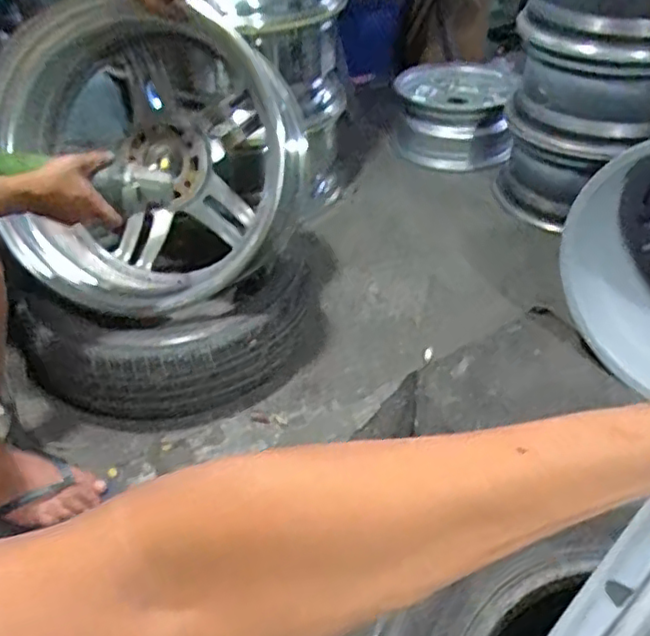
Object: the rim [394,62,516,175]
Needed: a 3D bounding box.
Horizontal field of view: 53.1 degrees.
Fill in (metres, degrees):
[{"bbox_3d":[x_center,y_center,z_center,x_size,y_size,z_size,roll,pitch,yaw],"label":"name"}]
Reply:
[{"bbox_3d":[0.360,-0.601,1.848,0.336,0.168,0.340,7,40,11],"label":"rim"}]

